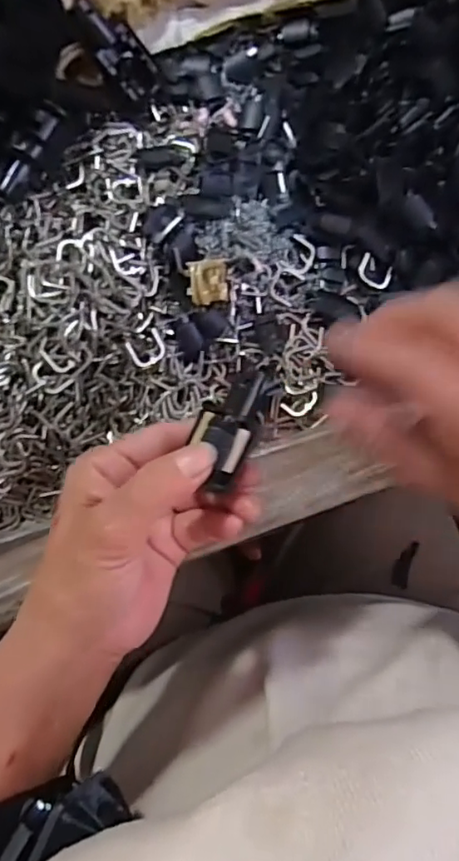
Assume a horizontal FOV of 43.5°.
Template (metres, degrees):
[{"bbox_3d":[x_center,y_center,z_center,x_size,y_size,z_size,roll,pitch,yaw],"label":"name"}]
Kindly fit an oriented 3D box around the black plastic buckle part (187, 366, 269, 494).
[{"bbox_3d":[-0.001,-0.002,0.237,0.023,0.009,0.053,18,83,-4],"label":"black plastic buckle part"}]

